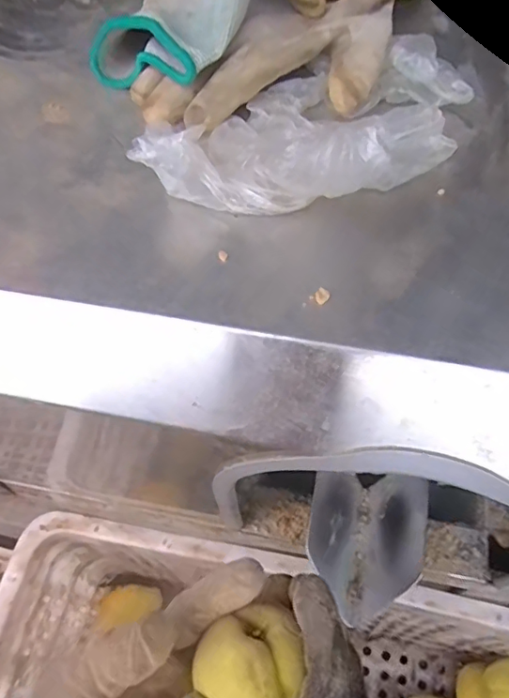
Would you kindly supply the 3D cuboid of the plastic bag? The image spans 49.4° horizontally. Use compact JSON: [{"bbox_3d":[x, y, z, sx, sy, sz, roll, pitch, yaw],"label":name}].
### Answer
[{"bbox_3d":[0.025,-0.113,0.274,0.162,0.035,0.083,-14,60,-6],"label":"plastic bag"}]

